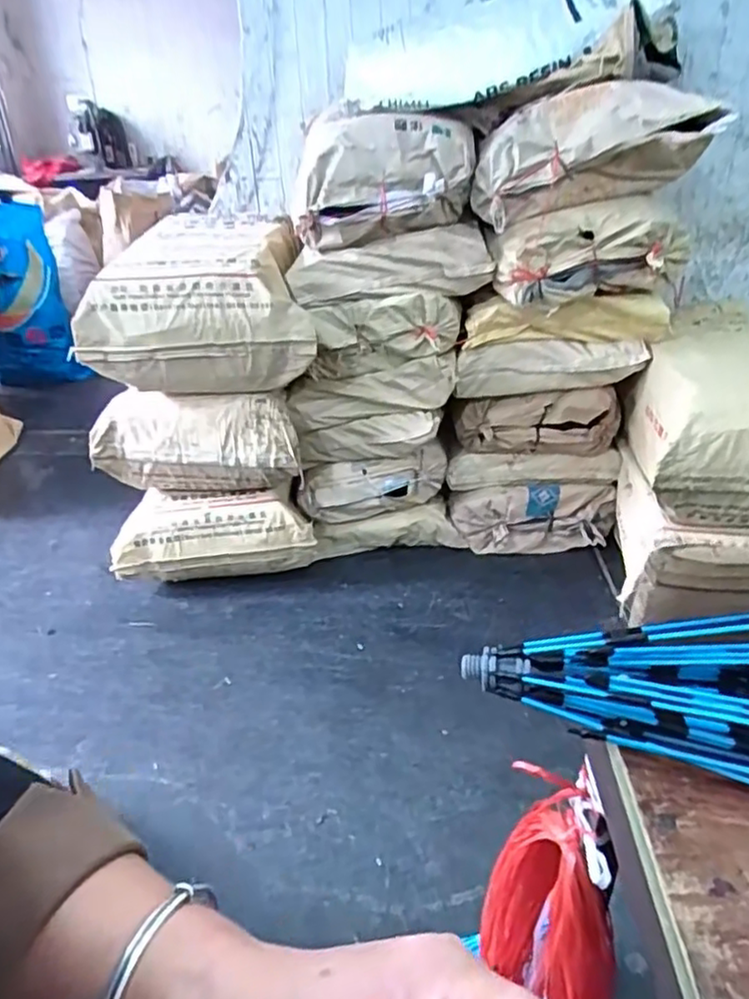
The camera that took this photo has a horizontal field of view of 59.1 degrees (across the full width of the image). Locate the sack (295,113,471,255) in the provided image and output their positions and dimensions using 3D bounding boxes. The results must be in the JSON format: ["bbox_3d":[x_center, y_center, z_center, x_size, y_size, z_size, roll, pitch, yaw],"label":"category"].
[{"bbox_3d":[0.017,-0.698,1.462,0.377,0.253,0.173,6,31,14],"label":"sack"}]

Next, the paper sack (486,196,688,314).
[{"bbox_3d":[0.474,-0.532,1.431,0.403,0.184,0.203,-5,30,-4],"label":"paper sack"}]

